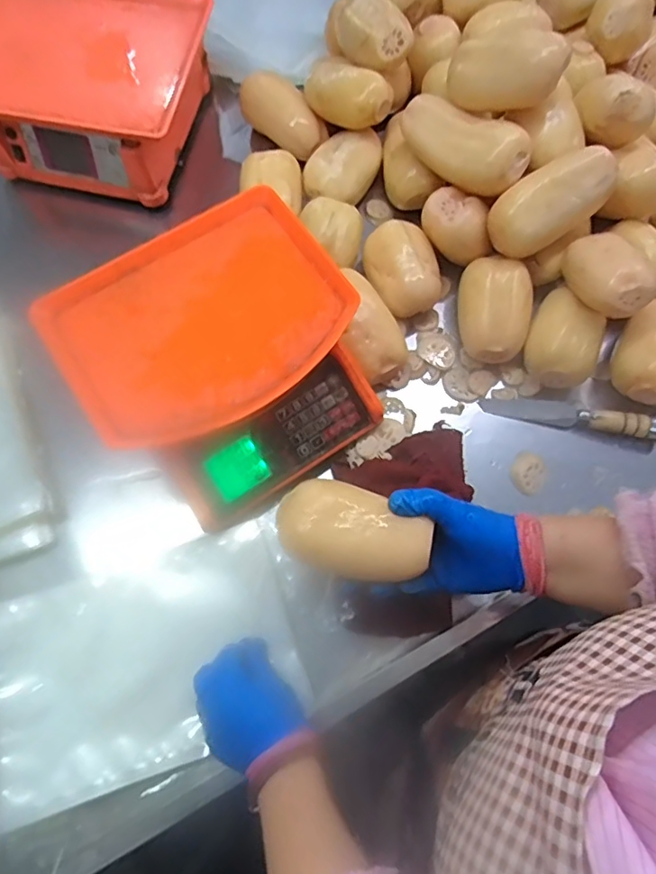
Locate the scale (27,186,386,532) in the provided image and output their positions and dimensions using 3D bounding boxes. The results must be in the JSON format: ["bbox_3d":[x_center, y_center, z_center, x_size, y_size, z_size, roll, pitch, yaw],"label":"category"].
[{"bbox_3d":[-0.108,-0.082,0.586,0.288,0.115,0.280,-34,75,-11],"label":"scale"}]

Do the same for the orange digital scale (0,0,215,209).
[{"bbox_3d":[-0.319,-0.475,0.711,0.294,0.101,0.253,14,72,5],"label":"orange digital scale"}]

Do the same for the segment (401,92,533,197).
[{"bbox_3d":[0.157,-0.348,0.629,0.165,0.062,0.069,42,76,12],"label":"segment"}]

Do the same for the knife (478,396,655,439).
[{"bbox_3d":[0.293,-0.029,0.639,0.209,0.028,0.034,14,72,4],"label":"knife"}]

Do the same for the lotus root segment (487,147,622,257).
[{"bbox_3d":[0.256,-0.269,0.608,0.134,0.079,0.067,-28,74,-9],"label":"lotus root segment"}]

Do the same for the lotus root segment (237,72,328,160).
[{"bbox_3d":[-0.058,-0.445,0.736,0.133,0.053,0.073,41,76,12],"label":"lotus root segment"}]

